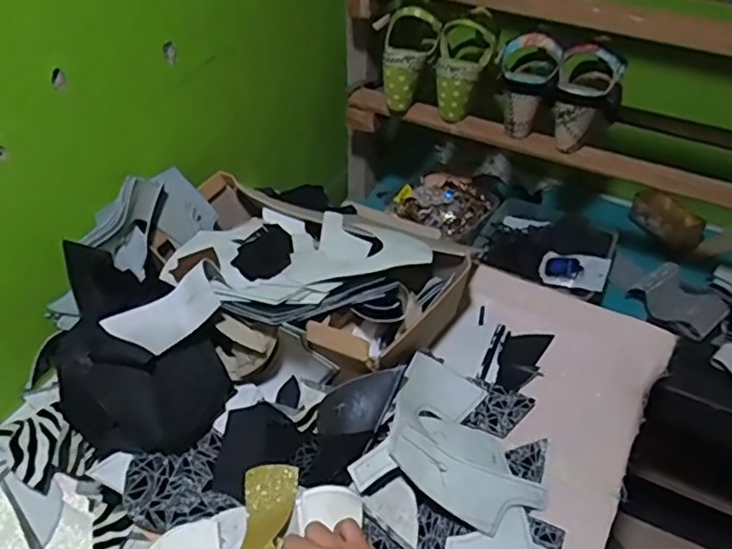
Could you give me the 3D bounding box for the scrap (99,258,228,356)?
[{"bbox_3d":[-0.192,0.037,0.614,0.113,0.054,0.024,-33,15,4],"label":"scrap"}]

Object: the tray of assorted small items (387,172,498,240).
[{"bbox_3d":[0.136,-0.126,1.093,0.174,0.040,0.123,12,44,10],"label":"tray of assorted small items"}]

